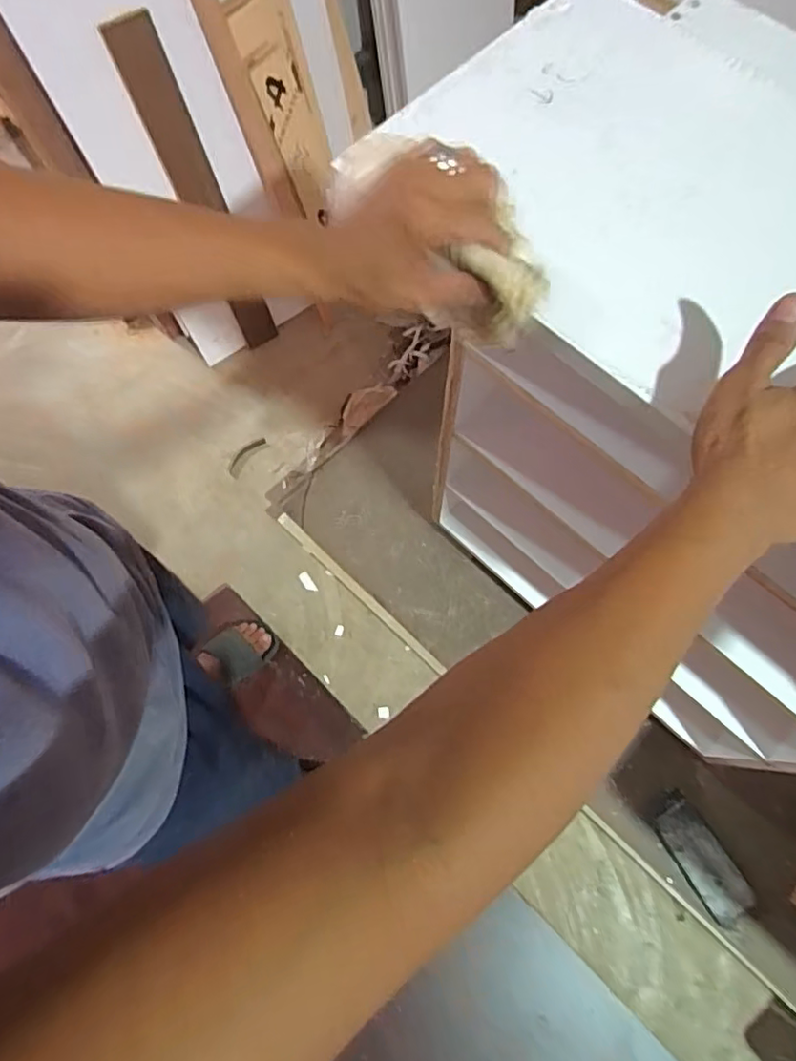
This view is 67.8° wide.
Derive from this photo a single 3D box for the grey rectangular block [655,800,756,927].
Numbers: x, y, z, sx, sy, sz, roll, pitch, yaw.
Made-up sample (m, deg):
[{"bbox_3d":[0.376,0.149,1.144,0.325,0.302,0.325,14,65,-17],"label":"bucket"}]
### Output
[{"bbox_3d":[0.593,0.635,1.148,0.093,0.042,0.227,-27,73,-7],"label":"grey rectangular block"}]

